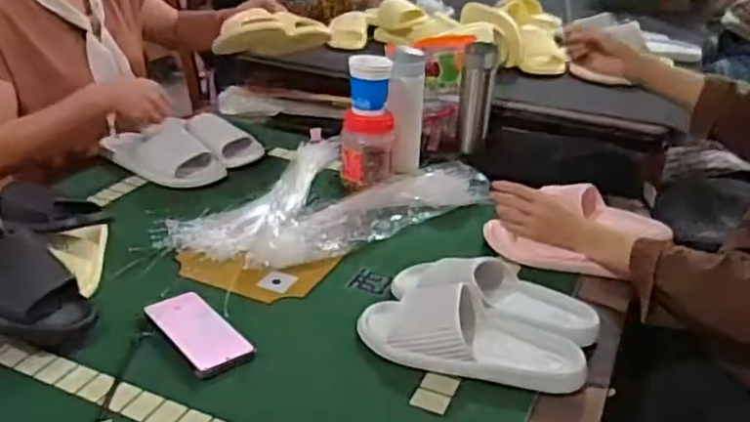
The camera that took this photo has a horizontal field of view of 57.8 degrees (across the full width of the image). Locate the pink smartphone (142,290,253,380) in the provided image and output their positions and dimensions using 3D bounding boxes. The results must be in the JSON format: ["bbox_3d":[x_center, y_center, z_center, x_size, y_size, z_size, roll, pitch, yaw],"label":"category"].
[{"bbox_3d":[-0.215,0.143,0.826,0.074,0.014,0.161,-21,36,-35],"label":"pink smartphone"}]

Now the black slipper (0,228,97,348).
[{"bbox_3d":[-0.450,0.070,0.801,0.252,0.081,0.094,28,31,-11],"label":"black slipper"}]

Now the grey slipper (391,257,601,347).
[{"bbox_3d":[0.153,0.098,0.880,0.272,0.069,0.122,12,31,19],"label":"grey slipper"}]

